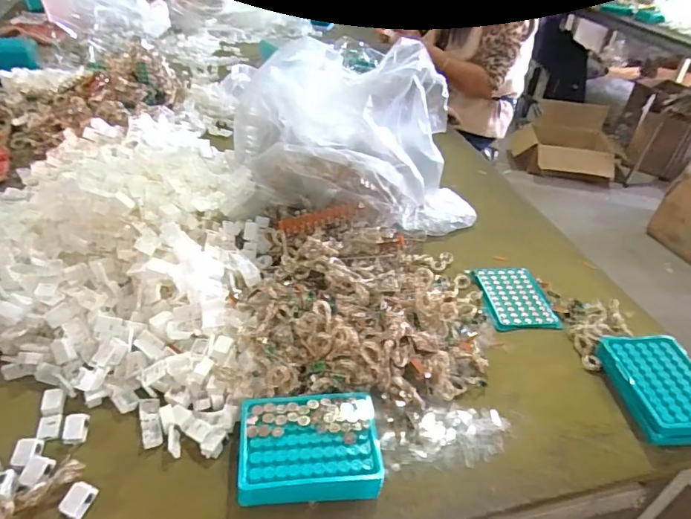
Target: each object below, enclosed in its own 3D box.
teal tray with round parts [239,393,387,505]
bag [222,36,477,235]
[{"bbox_3d":[-0.035,0.182,0.475,0.129,0.030,0.101,0,39,-7],"label":"teal tray with round parts"},{"bbox_3d":[0.026,-0.179,0.741,0.378,0.258,0.205,-2,39,-9],"label":"bag"}]

